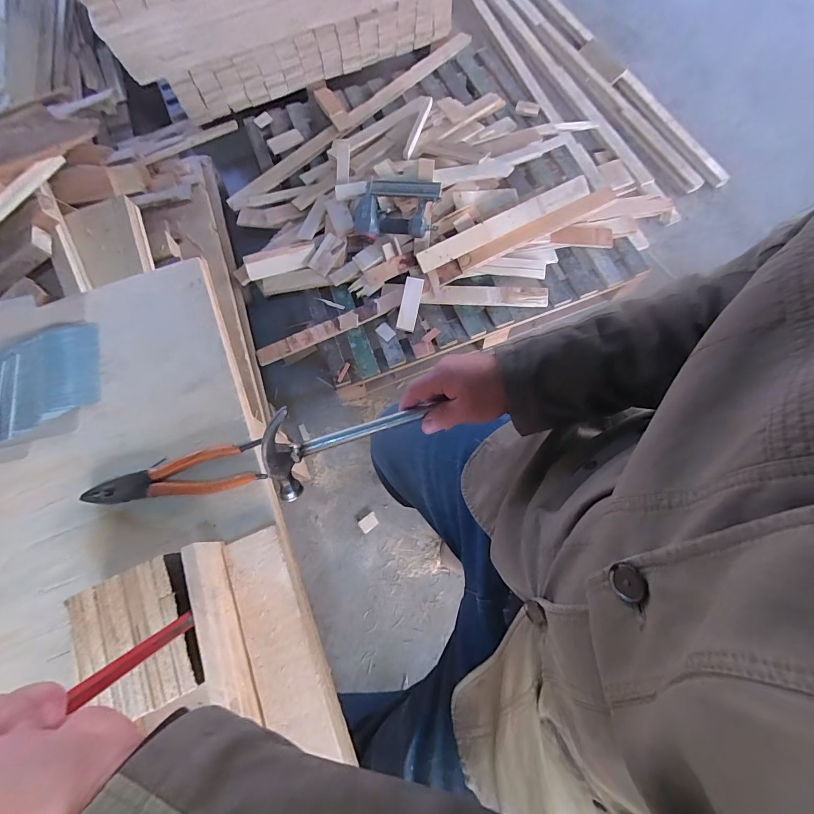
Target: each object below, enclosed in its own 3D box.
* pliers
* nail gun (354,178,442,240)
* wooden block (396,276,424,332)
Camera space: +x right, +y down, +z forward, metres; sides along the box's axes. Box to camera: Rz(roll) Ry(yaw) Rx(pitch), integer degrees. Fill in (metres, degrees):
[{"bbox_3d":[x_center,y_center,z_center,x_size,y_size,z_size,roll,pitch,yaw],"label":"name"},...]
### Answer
[{"bbox_3d":[-0.264,0.082,0.435,0.196,0.019,0.052,-13,72,-3],"label":"pliers"},{"bbox_3d":[-0.028,-0.559,1.060,0.231,0.065,0.143,5,72,3],"label":"nail gun"},{"bbox_3d":[0.010,-0.290,1.075,0.053,0.012,0.149,11,95,-11],"label":"wooden block"}]

